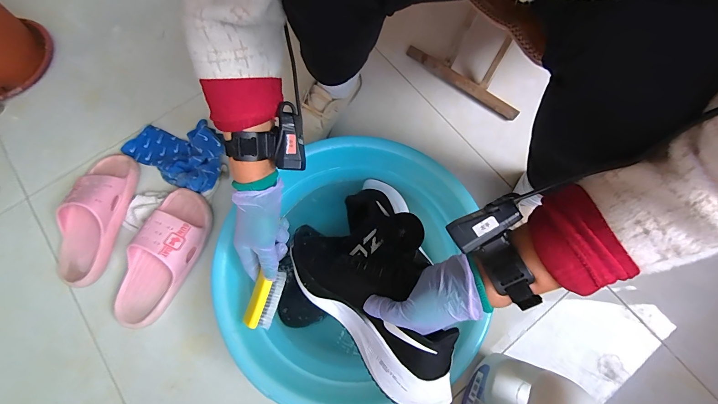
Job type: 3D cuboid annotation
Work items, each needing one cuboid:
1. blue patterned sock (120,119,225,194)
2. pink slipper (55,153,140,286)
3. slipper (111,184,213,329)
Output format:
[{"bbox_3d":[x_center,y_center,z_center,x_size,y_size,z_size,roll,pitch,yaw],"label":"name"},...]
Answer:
[{"bbox_3d":[-0.377,-0.114,0.649,0.230,0.041,0.141,20,74,9],"label":"blue patterned sock"},{"bbox_3d":[-0.516,0.023,0.607,0.107,0.061,0.261,7,73,5],"label":"pink slipper"},{"bbox_3d":[-0.360,0.096,0.573,0.105,0.064,0.253,21,74,10],"label":"slipper"}]

